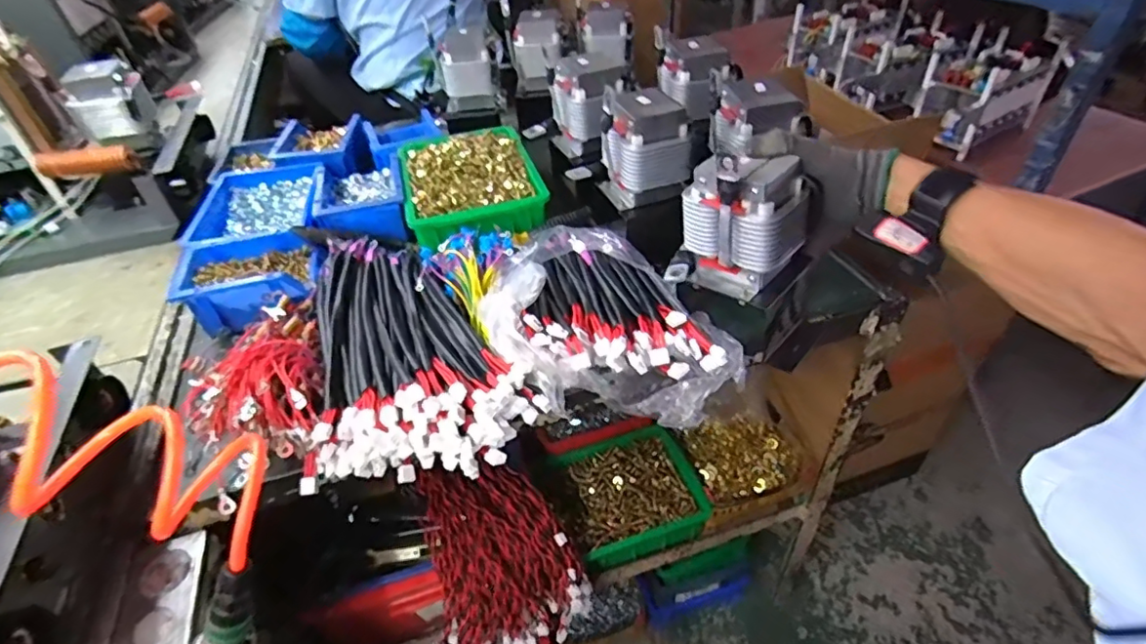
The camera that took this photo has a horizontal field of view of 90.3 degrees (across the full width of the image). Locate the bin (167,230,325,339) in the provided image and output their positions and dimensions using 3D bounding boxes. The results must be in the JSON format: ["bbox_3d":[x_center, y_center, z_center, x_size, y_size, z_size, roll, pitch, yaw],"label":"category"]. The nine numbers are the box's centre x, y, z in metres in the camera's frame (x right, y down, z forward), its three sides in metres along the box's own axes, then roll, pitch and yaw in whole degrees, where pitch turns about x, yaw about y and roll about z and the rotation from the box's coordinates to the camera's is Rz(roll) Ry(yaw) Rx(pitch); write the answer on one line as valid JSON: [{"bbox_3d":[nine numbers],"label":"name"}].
[{"bbox_3d":[-0.372,-0.052,0.664,0.144,0.059,0.108,-12,43,-8],"label":"bin"}]

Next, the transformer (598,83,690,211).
[{"bbox_3d":[0.077,-0.204,0.674,0.090,0.123,0.089,-20,44,-16],"label":"transformer"}]

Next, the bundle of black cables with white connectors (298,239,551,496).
[{"bbox_3d":[-0.201,0.029,0.573,0.204,0.055,0.353,-29,47,-24],"label":"bundle of black cables with white connectors"}]

